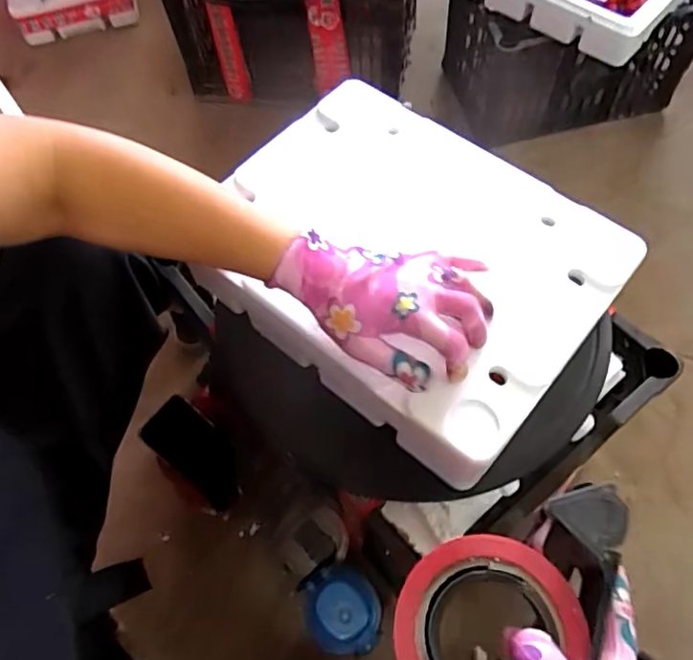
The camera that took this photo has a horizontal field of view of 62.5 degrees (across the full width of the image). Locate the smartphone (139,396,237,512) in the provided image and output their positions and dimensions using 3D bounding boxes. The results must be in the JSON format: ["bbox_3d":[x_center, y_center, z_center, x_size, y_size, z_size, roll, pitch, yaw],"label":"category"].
[{"bbox_3d":[-0.196,0.164,0.751,0.075,0.008,0.153,-41,85,-18],"label":"smartphone"}]

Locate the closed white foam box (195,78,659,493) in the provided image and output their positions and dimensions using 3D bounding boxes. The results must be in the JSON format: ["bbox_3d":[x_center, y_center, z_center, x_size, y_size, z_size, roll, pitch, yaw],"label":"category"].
[{"bbox_3d":[0.050,-0.066,0.532,0.342,0.072,0.256,35,68,20],"label":"closed white foam box"}]

